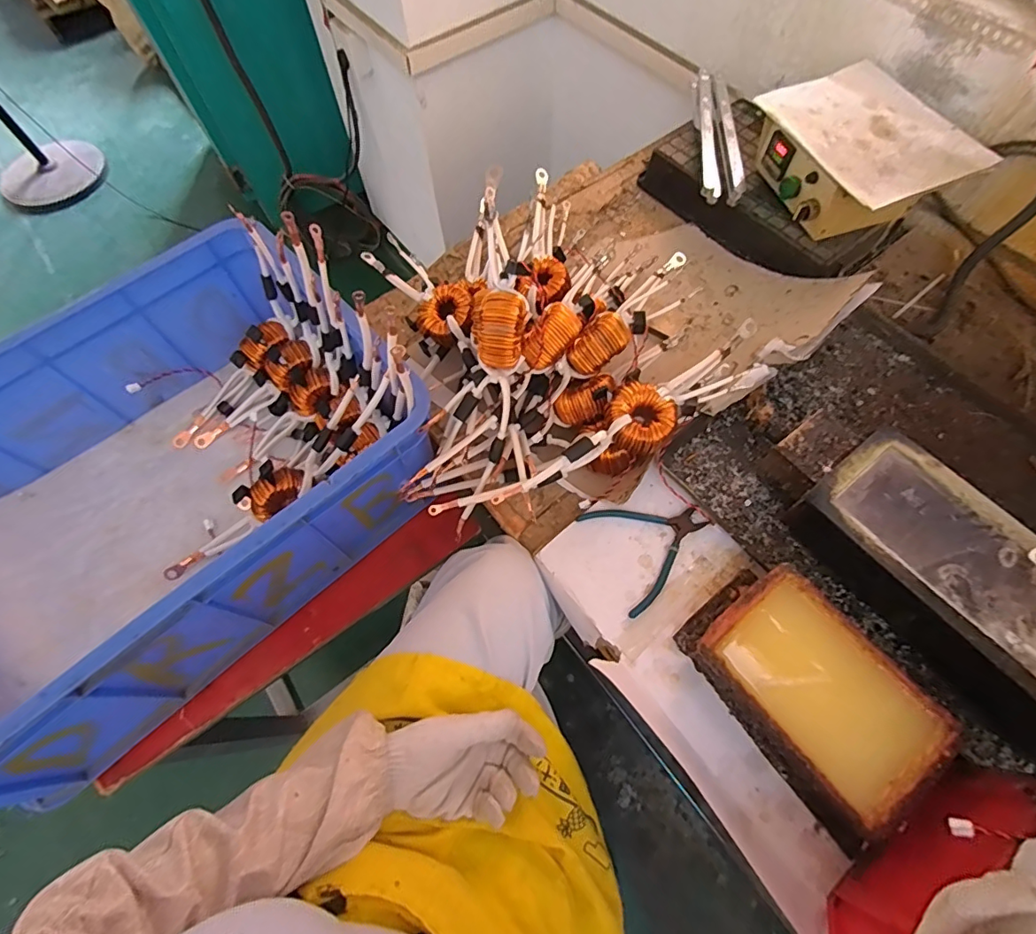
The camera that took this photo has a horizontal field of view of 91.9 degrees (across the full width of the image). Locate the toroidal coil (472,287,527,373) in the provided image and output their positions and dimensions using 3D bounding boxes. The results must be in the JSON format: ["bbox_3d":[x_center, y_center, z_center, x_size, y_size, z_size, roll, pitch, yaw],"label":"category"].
[{"bbox_3d":[-0.019,-0.151,0.565,0.057,0.071,0.071,-2,65,1],"label":"toroidal coil"}]

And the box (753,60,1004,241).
[{"bbox_3d":[0.473,-0.434,0.710,0.201,0.092,0.247,-21,66,-8],"label":"box"}]

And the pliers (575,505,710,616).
[{"bbox_3d":[0.158,0.088,0.581,0.130,0.007,0.125,-22,66,-8],"label":"pliers"}]

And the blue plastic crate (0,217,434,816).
[{"bbox_3d":[-0.439,0.028,0.597,0.588,0.200,0.404,-41,70,-16],"label":"blue plastic crate"}]

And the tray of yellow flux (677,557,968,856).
[{"bbox_3d":[0.278,0.212,0.483,0.138,0.072,0.217,-37,69,-15],"label":"tray of yellow flux"}]

